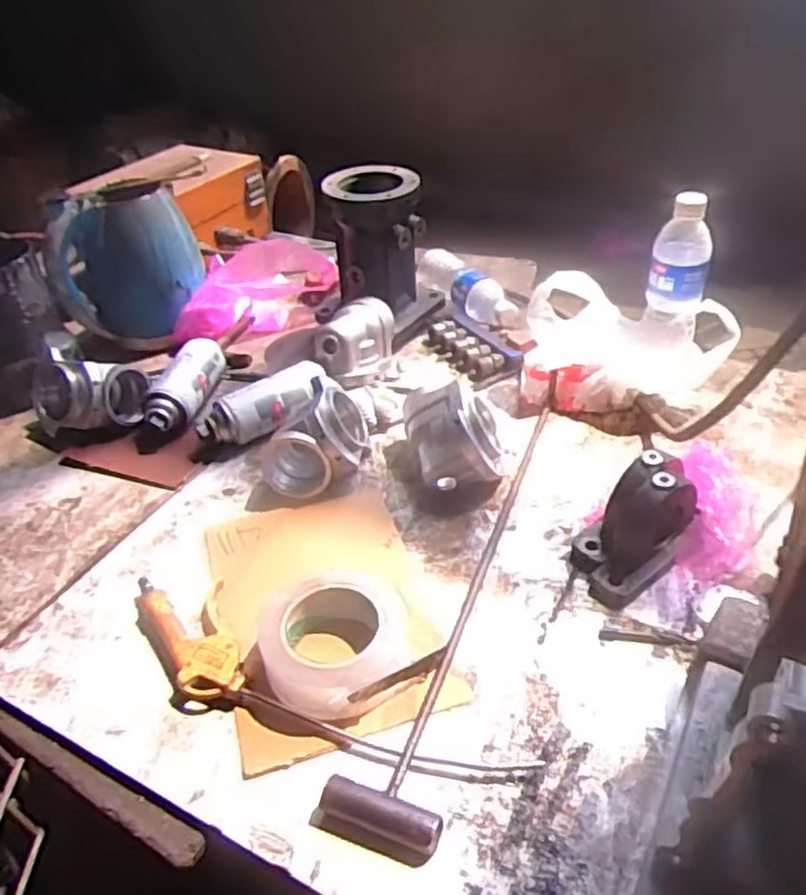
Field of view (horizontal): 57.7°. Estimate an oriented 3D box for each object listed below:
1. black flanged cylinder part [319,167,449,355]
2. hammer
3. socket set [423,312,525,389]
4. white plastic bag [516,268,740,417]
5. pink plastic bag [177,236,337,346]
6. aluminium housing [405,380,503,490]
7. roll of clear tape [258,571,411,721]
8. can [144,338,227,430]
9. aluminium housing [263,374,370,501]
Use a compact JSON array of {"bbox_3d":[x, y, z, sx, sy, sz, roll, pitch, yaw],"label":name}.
[{"bbox_3d":[-0.034,-0.271,1.014,0.133,0.195,0.127,18,43,26],"label":"black flanged cylinder part"},{"bbox_3d":[0.087,0.102,0.689,0.084,0.027,0.558,13,41,20],"label":"hammer"},{"bbox_3d":[0.090,-0.138,1.010,0.080,0.037,0.178,-22,41,-21],"label":"socket set"},{"bbox_3d":[0.253,-0.118,0.875,0.211,0.122,0.102,3,39,9],"label":"white plastic bag"},{"bbox_3d":[-0.227,-0.236,1.095,0.265,0.096,0.098,-29,44,-28],"label":"pink plastic bag"},{"bbox_3d":[0.055,-0.014,0.792,0.098,0.093,0.114,-5,38,-1],"label":"aluminium housing"},{"bbox_3d":[-0.053,0.154,0.599,0.111,0.049,0.121,-3,38,2],"label":"roll of clear tape"},{"bbox_3d":[-0.271,-0.080,0.918,0.055,0.052,0.162,3,39,9],"label":"can"},{"bbox_3d":[-0.093,-0.014,0.801,0.097,0.087,0.127,6,39,13],"label":"aluminium housing"}]

